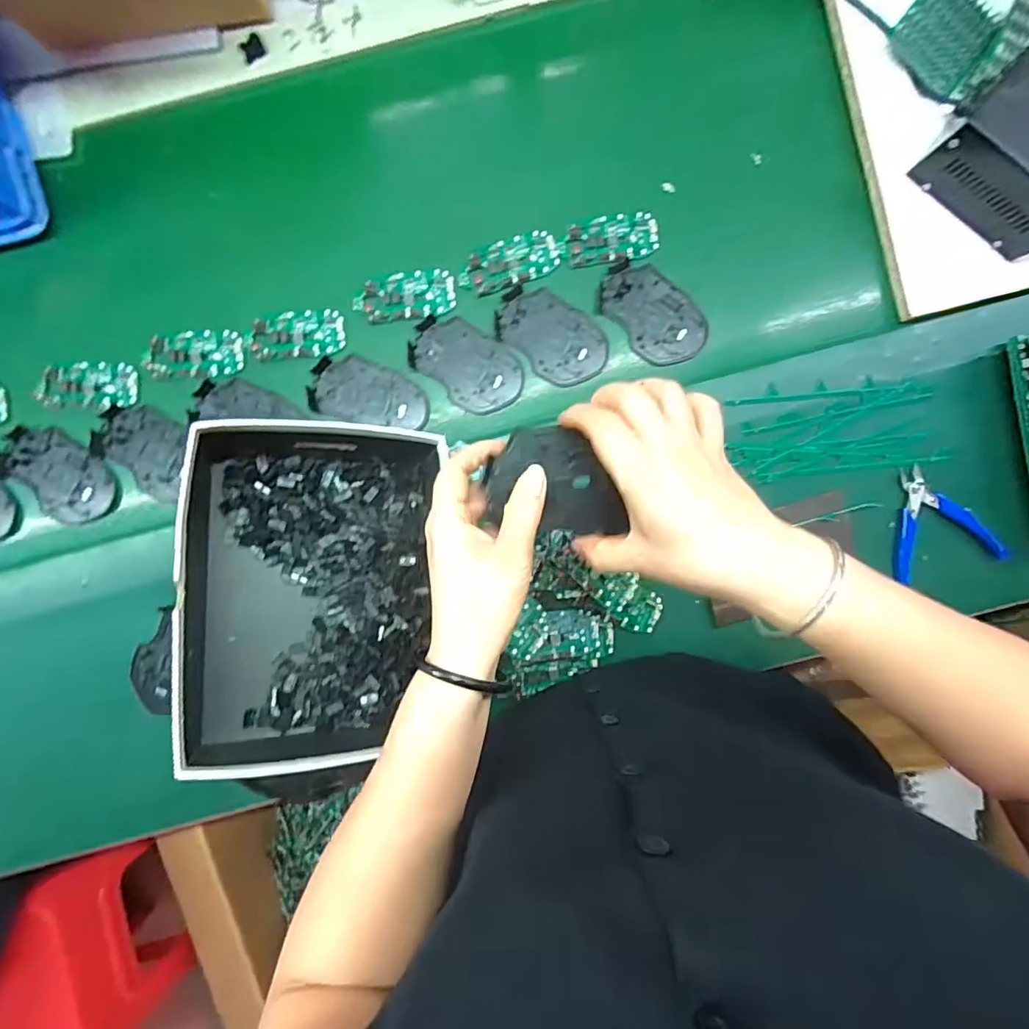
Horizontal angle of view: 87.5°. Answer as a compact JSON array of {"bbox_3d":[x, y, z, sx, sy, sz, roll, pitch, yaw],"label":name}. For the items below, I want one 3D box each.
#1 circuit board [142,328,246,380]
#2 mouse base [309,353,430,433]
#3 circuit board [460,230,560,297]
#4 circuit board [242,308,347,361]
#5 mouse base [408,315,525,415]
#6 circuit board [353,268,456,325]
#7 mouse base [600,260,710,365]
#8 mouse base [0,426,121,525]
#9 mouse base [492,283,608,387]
[{"bbox_3d":[-0.321,-0.161,0.539,0.096,0.007,0.046,-2,91,0],"label":"circuit board"},{"bbox_3d":[-0.145,-0.122,0.542,0.118,0.006,0.062,10,91,0],"label":"mouse base"},{"bbox_3d":[-0.006,-0.251,0.534,0.098,0.007,0.046,-20,91,0],"label":"circuit board"},{"bbox_3d":[-0.219,-0.181,0.538,0.094,0.005,0.045,-7,91,0],"label":"circuit board"},{"bbox_3d":[-0.049,-0.150,0.540,0.116,0.005,0.071,33,91,0],"label":"mouse base"},{"bbox_3d":[-0.109,-0.217,0.536,0.098,0.006,0.045,-8,91,0],"label":"circuit board"},{"bbox_3d":[0.138,-0.201,0.536,0.071,0.011,0.113,-39,91,1],"label":"mouse base"},{"bbox_3d":[-0.450,-0.039,0.531,0.115,0.008,0.072,38,91,-1],"label":"mouse base"},{"bbox_3d":[0.037,-0.180,0.537,0.114,0.006,0.072,41,91,-1],"label":"mouse base"}]

